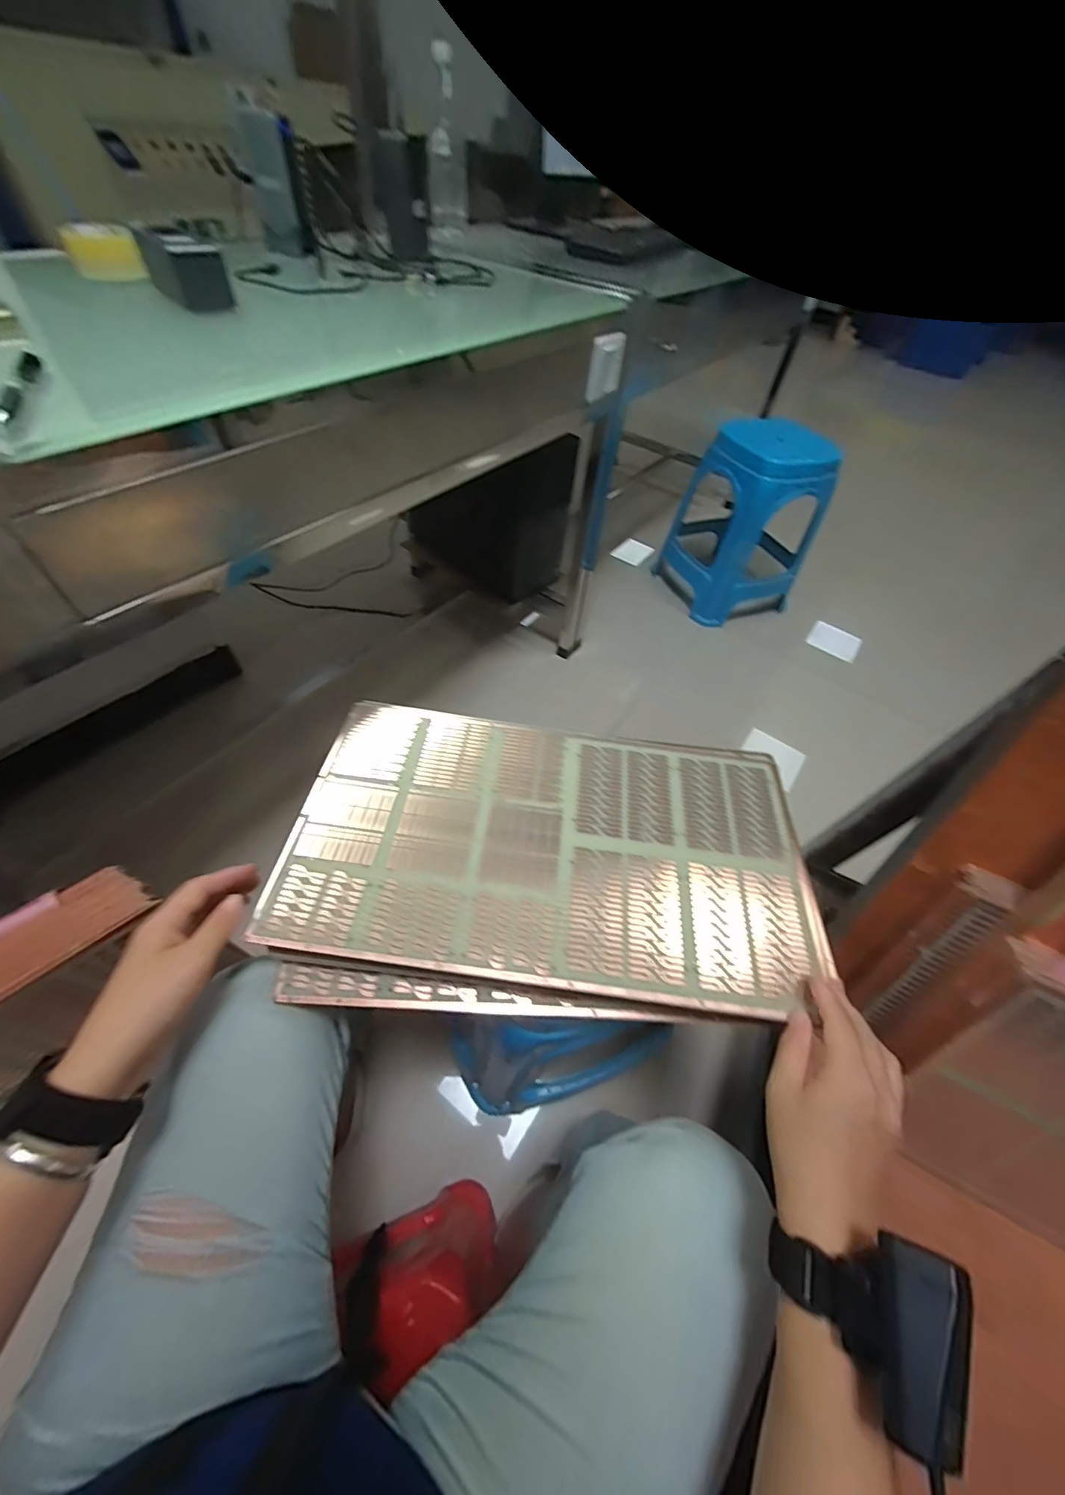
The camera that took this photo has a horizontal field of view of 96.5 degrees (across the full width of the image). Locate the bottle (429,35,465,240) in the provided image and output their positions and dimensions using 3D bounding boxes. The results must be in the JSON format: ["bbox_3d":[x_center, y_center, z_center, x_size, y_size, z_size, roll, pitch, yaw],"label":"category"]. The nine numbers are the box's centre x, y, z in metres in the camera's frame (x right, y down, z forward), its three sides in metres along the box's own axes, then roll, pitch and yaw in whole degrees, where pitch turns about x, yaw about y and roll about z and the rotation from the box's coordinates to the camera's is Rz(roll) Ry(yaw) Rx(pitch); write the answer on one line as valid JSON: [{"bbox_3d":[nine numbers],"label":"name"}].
[{"bbox_3d":[-0.167,-1.135,0.922,0.070,0.256,0.060,-2,53,-6],"label":"bottle"}]

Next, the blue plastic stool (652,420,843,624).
[{"bbox_3d":[0.627,-0.652,1.390,0.321,0.461,0.321,-14,56,-15],"label":"blue plastic stool"}]

